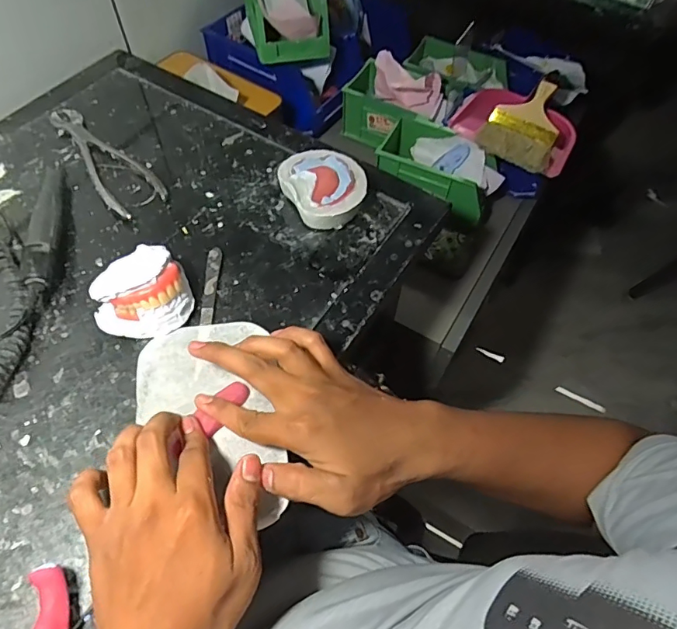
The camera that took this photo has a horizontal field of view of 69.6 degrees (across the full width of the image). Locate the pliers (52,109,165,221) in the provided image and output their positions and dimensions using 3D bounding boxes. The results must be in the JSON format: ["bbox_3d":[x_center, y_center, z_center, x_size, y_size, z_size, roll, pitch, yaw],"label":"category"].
[{"bbox_3d":[-0.260,-0.175,0.535,0.057,0.011,0.200,-35,66,-22],"label":"pliers"}]

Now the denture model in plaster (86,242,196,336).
[{"bbox_3d":[-0.170,-0.018,0.419,0.078,0.050,0.069,-25,63,-17],"label":"denture model in plaster"}]

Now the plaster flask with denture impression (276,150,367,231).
[{"bbox_3d":[-0.016,-0.132,0.507,0.084,0.034,0.095,-10,59,-9],"label":"plaster flask with denture impression"}]

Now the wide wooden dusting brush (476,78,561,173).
[{"bbox_3d":[0.275,-0.284,0.702,0.100,0.022,0.193,26,60,13],"label":"wide wooden dusting brush"}]

